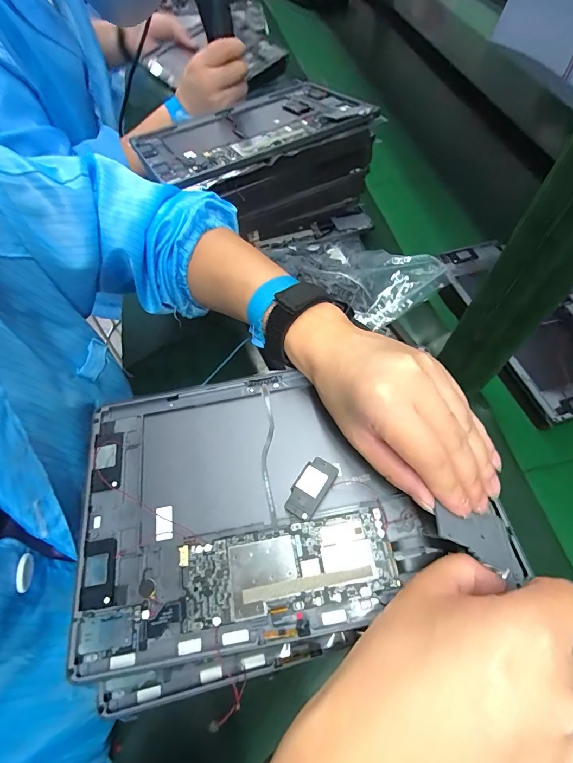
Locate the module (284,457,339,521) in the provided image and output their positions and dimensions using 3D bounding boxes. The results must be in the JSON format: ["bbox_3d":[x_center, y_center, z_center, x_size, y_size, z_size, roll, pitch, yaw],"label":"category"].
[{"bbox_3d":[0.015,0.068,0.241,0.021,0.004,0.040,31,65,17],"label":"module"}]

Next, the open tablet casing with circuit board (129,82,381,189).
[{"bbox_3d":[-0.043,-0.285,0.428,0.240,0.010,0.167,-28,53,-10],"label":"open tablet casing with circuit board"}]

